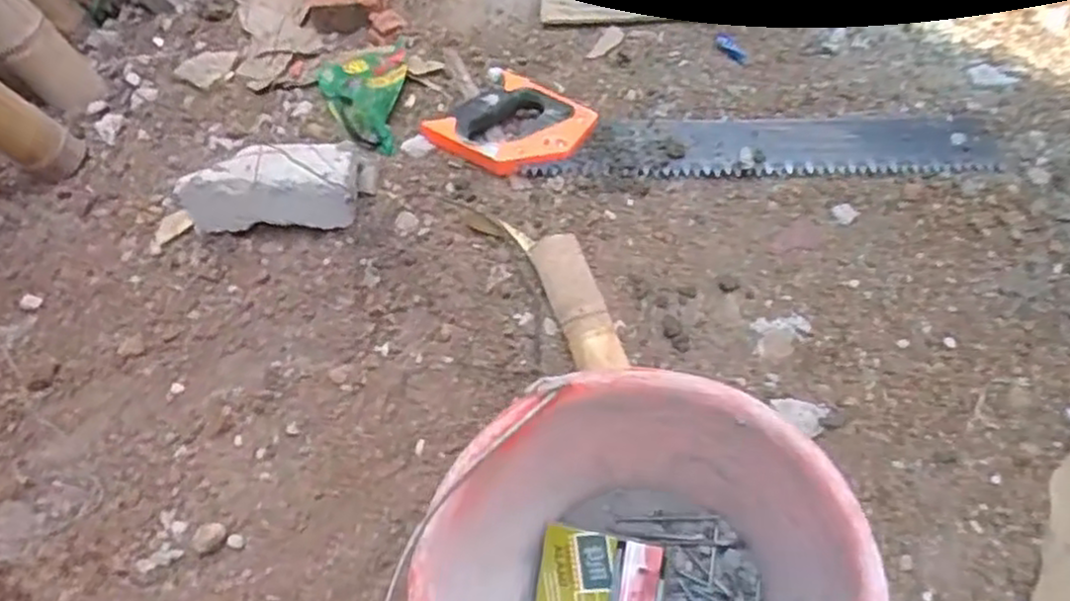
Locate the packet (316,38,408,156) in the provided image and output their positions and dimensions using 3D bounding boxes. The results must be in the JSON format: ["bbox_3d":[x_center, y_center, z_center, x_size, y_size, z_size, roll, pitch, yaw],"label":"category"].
[{"bbox_3d":[-0.176,-0.220,0.772,0.094,0.054,0.136,-13,61,-4],"label":"packet"}]

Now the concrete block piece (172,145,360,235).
[{"bbox_3d":[-0.249,-0.107,0.701,0.161,0.066,0.082,-8,61,-1],"label":"concrete block piece"}]

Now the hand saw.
[{"bbox_3d":[0.169,-0.163,0.743,0.535,0.023,0.111,5,62,6],"label":"hand saw"}]

